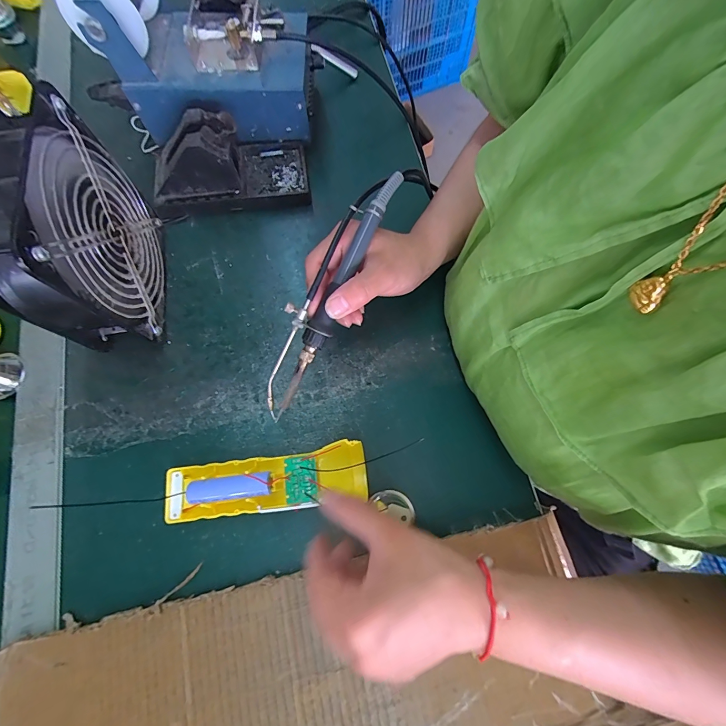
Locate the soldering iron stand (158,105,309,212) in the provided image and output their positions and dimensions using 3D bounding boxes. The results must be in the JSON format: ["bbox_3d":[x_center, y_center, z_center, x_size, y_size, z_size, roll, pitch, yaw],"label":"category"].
[{"bbox_3d":[-0.140,-0.213,0.355,0.154,0.074,0.079,-6,72,-1],"label":"soldering iron stand"}]

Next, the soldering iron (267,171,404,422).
[{"bbox_3d":[-0.029,-0.054,0.270,0.031,0.026,0.210,28,93,10],"label":"soldering iron"}]

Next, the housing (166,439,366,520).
[{"bbox_3d":[-0.081,0.100,0.286,0.166,0.029,0.044,-8,72,-1],"label":"housing"}]

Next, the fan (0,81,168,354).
[{"bbox_3d":[-0.232,-0.095,0.283,0.063,0.152,0.157,-8,72,-2],"label":"fan"}]

